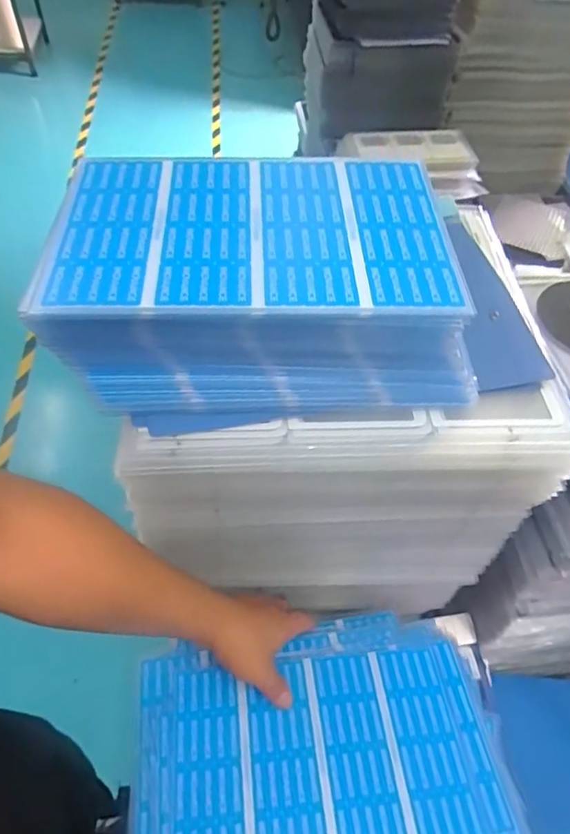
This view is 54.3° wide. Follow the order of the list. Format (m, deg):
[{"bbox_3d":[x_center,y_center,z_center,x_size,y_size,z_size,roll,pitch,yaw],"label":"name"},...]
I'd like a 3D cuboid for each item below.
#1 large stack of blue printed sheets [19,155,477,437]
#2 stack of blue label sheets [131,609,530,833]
[{"bbox_3d":[-0.019,-0.098,0.418,0.289,0.094,0.184,-1,53,-4],"label":"large stack of blue printed sheets"},{"bbox_3d":[0.036,0.321,0.506,0.332,0.049,0.257,-4,53,-7],"label":"stack of blue label sheets"}]

